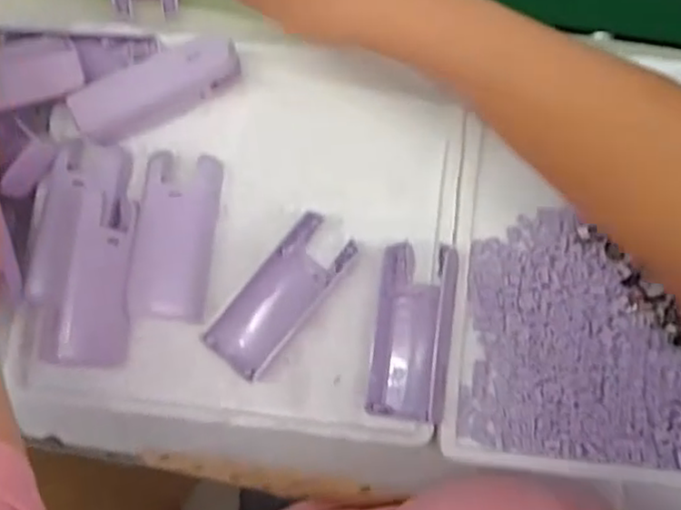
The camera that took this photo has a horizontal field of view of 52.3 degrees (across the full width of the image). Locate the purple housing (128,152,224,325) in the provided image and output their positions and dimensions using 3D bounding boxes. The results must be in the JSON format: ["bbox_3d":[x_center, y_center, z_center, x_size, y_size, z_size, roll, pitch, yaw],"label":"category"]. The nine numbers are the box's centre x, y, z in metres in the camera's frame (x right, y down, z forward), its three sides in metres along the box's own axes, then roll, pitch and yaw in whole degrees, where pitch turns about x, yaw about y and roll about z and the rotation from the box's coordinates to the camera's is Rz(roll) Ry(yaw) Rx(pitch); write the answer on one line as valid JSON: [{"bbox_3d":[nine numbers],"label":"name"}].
[{"bbox_3d":[-0.106,-0.012,0.439,0.047,0.019,0.104,7,81,1],"label":"purple housing"}]

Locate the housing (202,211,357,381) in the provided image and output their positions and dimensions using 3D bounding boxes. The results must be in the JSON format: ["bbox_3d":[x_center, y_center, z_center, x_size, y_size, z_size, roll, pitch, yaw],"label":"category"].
[{"bbox_3d":[-0.038,0.025,0.439,0.041,0.016,0.106,38,83,6],"label":"housing"}]

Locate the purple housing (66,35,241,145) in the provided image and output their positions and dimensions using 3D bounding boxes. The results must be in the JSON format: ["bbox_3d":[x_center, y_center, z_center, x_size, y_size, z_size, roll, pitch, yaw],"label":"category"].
[{"bbox_3d":[-0.115,-0.104,0.447,0.106,0.042,0.029,-28,82,-4],"label":"purple housing"}]

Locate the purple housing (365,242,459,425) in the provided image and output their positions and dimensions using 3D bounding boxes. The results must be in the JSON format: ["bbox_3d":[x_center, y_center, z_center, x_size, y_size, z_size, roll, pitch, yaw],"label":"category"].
[{"bbox_3d":[0.047,0.047,0.430,0.049,0.027,0.107,7,81,1],"label":"purple housing"}]

